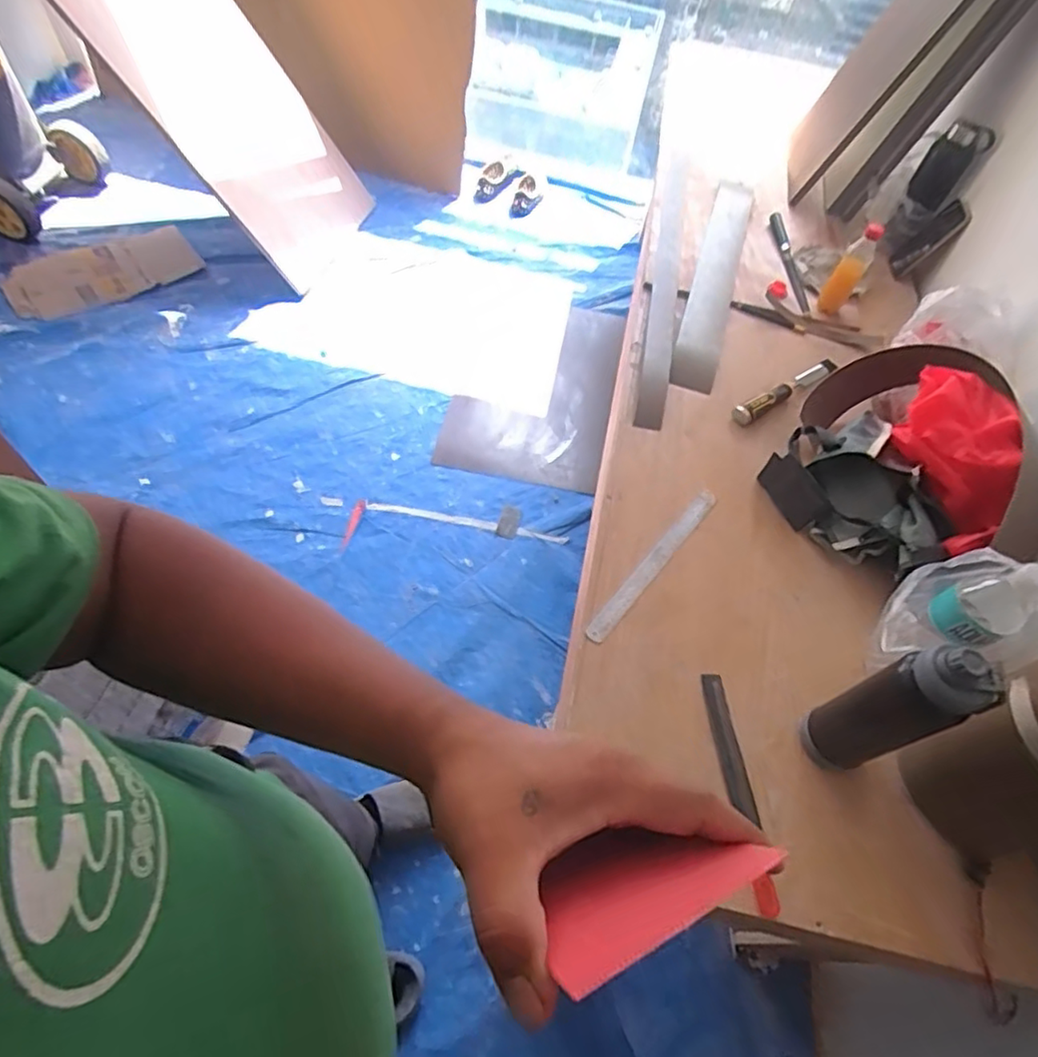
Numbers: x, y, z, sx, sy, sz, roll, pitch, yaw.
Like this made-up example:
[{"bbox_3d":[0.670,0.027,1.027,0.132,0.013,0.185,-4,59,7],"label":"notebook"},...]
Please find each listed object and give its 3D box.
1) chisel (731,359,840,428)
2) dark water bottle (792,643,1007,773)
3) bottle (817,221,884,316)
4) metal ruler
[{"bbox_3d":[0.494,-0.257,1.139,0.271,0.025,0.040,-29,65,-22],"label":"chisel"},{"bbox_3d":[0.411,0.205,0.696,0.066,0.273,0.076,-15,61,-15],"label":"dark water bottle"},{"bbox_3d":[0.646,-0.503,1.227,0.054,0.177,0.051,33,60,13],"label":"bottle"},{"bbox_3d":[0.202,0.047,0.926,0.029,0.007,0.323,39,63,12],"label":"metal ruler"}]

